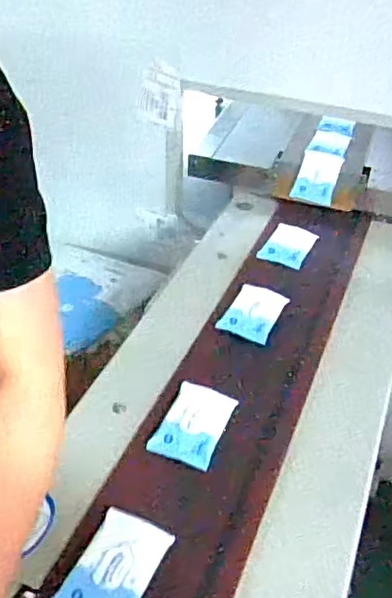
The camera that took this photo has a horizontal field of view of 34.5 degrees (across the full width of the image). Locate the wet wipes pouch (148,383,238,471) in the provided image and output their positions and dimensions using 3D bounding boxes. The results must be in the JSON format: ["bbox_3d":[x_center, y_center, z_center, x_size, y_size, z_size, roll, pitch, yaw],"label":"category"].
[{"bbox_3d":[0.001,0.182,0.937,0.092,0.026,0.150,17,41,16],"label":"wet wipes pouch"}]

